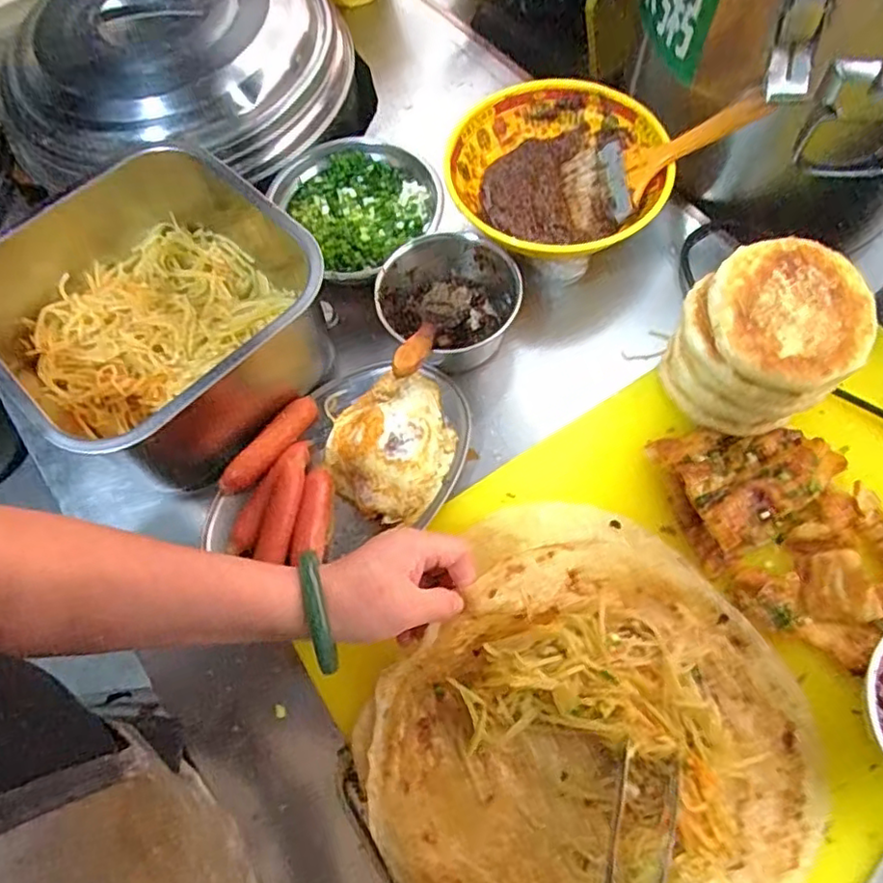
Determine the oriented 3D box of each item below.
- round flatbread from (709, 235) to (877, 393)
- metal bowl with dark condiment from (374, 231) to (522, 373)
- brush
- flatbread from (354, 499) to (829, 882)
[{"bbox_3d":[0.242,-0.090,0.438,0.104,0.020,0.113,5,67,6],"label":"round flatbread"},{"bbox_3d":[0.007,-0.118,0.560,0.117,0.070,0.114,-1,67,3],"label":"metal bowl with dark condiment"},{"bbox_3d":[0.187,-0.253,0.549,0.173,0.024,0.096,-20,65,31],"label":"brush"},{"bbox_3d":[0.100,0.200,0.412,0.275,0.057,0.294,-1,69,2],"label":"flatbread"}]

